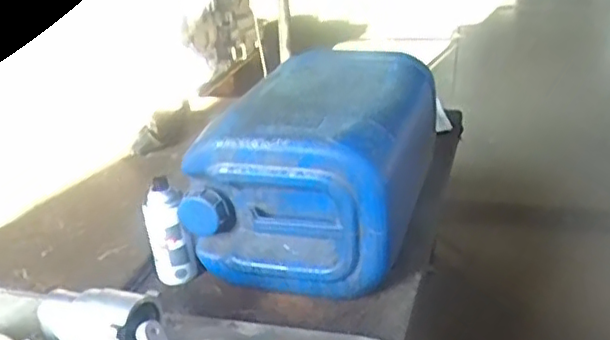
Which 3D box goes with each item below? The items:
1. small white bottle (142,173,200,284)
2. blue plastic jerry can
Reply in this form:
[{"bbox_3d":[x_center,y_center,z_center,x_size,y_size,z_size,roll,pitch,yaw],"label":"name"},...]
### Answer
[{"bbox_3d":[-0.194,0.087,0.908,0.051,0.140,0.049,-19,28,-28],"label":"small white bottle"},{"bbox_3d":[0.029,-0.018,1.007,0.290,0.236,0.418,4,26,17],"label":"blue plastic jerry can"}]

